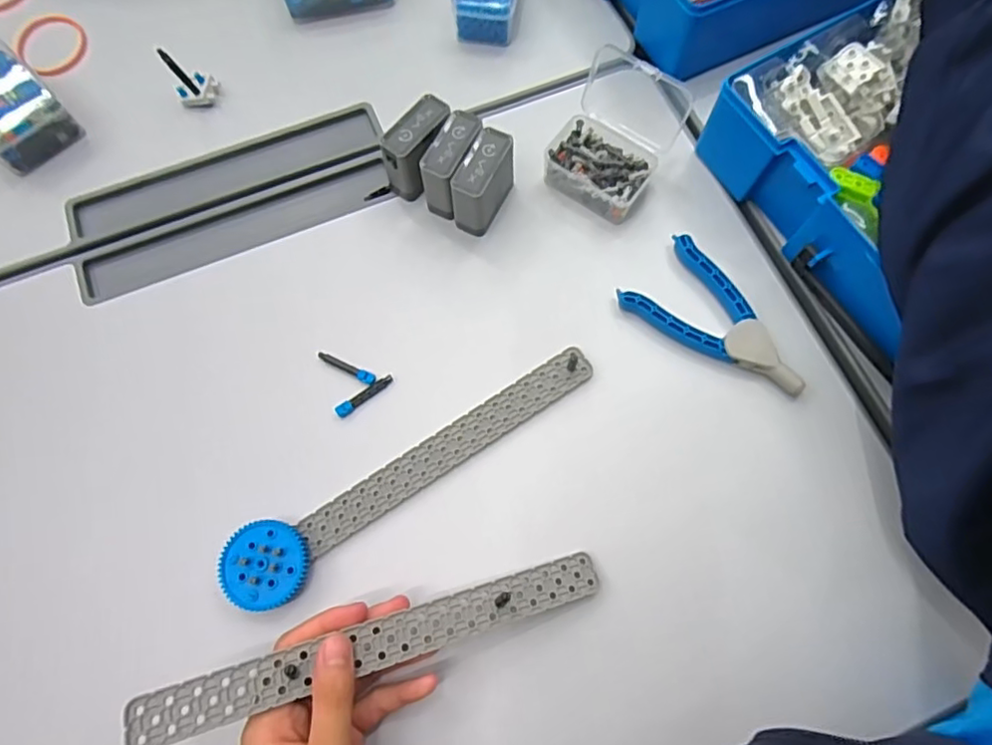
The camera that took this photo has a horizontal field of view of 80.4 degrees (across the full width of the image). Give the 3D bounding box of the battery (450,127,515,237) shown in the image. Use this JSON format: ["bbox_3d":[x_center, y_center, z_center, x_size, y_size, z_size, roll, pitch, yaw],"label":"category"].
[{"bbox_3d":[-0.008,-0.135,0.421,0.025,0.051,0.056,28,76,10],"label":"battery"}]

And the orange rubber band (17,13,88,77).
[{"bbox_3d":[-0.373,-0.277,0.493,0.054,0.004,0.067,-39,78,-19],"label":"orange rubber band"}]

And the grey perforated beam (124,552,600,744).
[{"bbox_3d":[-0.057,0.145,0.318,0.248,0.006,0.025,-12,72,-18],"label":"grey perforated beam"}]

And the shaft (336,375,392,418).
[{"bbox_3d":[-0.089,0.016,0.398,0.042,0.007,0.008,-35,75,-9],"label":"shaft"}]

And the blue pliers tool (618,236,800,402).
[{"bbox_3d":[0.154,-0.031,0.404,0.066,0.014,0.128,-44,77,-11],"label":"blue pliers tool"}]

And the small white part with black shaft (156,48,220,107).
[{"bbox_3d":[-0.238,-0.230,0.458,0.030,0.037,0.022,-8,73,-1],"label":"small white part with black shaft"}]

